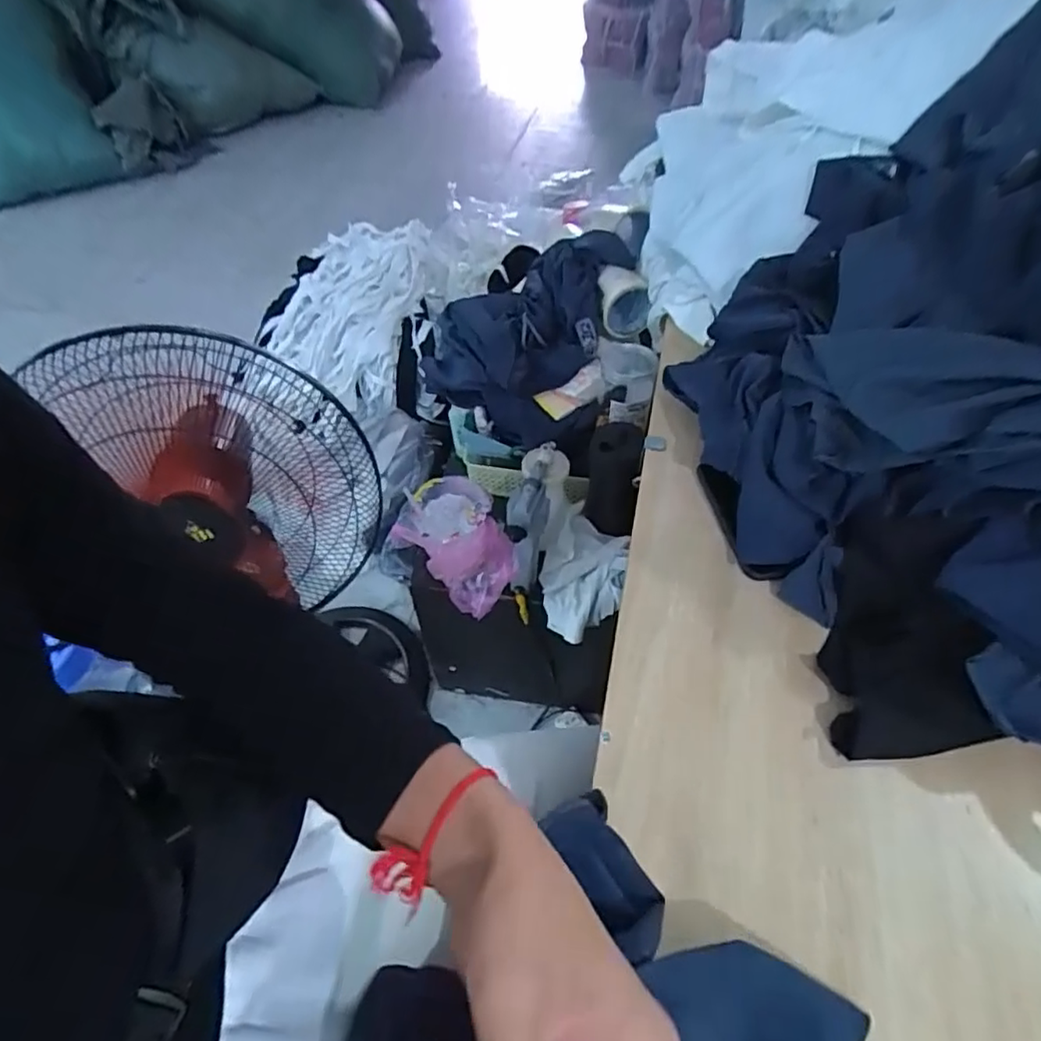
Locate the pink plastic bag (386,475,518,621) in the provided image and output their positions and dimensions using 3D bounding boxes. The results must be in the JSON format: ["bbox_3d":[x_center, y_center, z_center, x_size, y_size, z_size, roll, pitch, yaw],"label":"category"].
[{"bbox_3d":[-0.092,0.030,0.947,0.187,0.138,0.152,35,61,25],"label":"pink plastic bag"}]

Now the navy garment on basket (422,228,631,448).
[{"bbox_3d":[0.000,-0.322,1.064,0.311,0.200,0.326,14,54,12],"label":"navy garment on basket"}]

